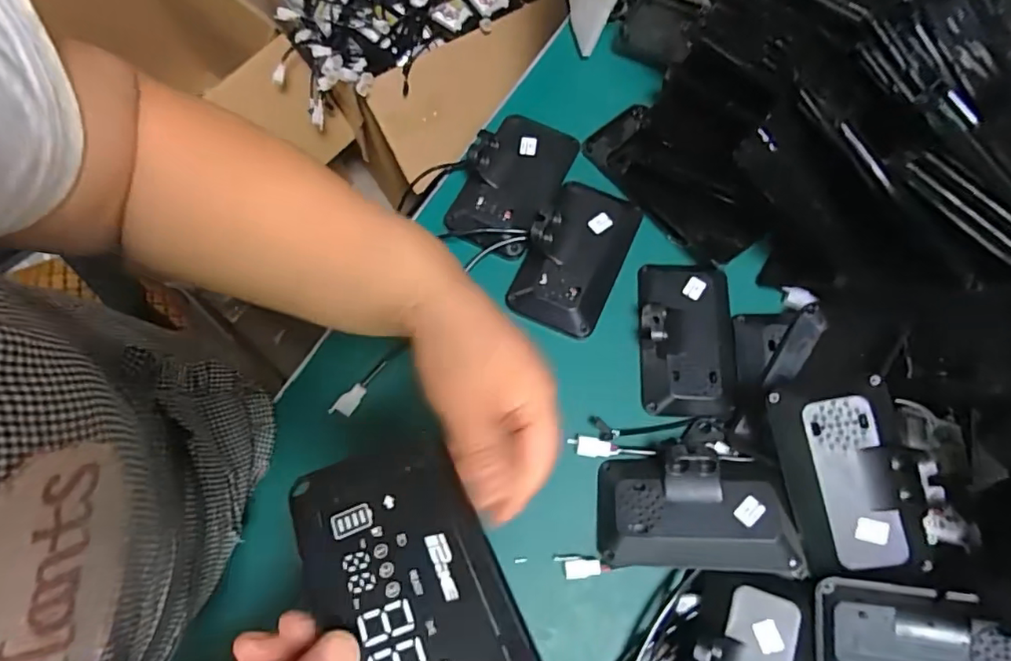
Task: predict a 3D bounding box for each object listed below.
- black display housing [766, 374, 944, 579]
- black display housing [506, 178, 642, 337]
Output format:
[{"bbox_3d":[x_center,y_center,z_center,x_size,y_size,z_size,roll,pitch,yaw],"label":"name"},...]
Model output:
[{"bbox_3d":[0.266,0.112,0.426,0.094,0.049,0.149,-12,83,23],"label":"black display housing"},{"bbox_3d":[0.071,-0.081,0.540,0.092,0.036,0.159,24,72,8],"label":"black display housing"}]

